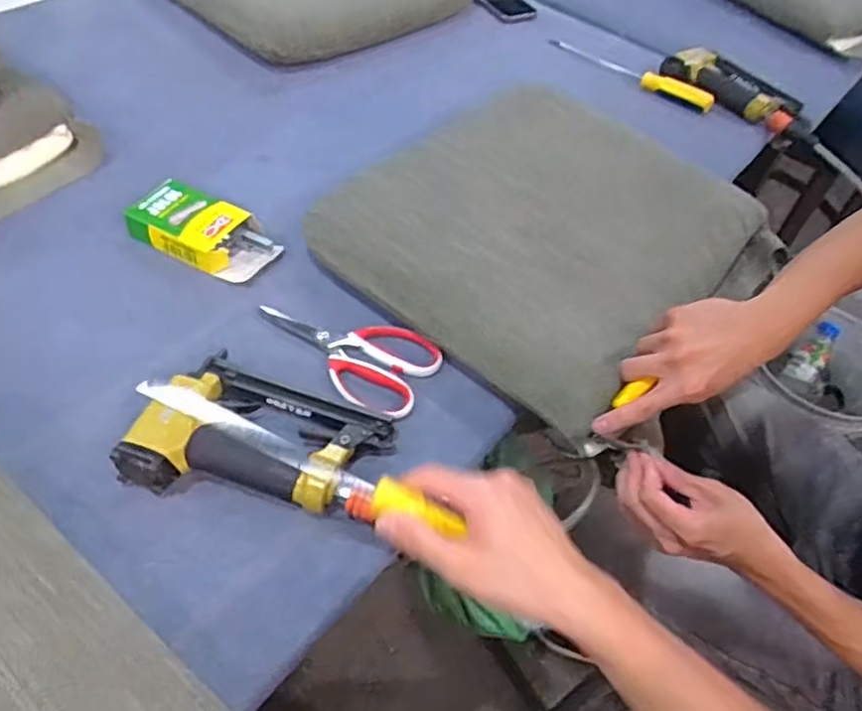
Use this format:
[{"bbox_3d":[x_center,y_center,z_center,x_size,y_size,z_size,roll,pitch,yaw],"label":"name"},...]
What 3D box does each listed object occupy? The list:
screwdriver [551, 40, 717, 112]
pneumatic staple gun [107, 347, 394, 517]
[{"bbox_3d":[0.333,-0.485,1.143,0.032,0.036,0.336,-28,59,-27],"label":"screwdriver"},{"bbox_3d":[-0.140,0.072,0.562,0.185,0.054,0.142,20,50,9],"label":"pneumatic staple gun"}]

